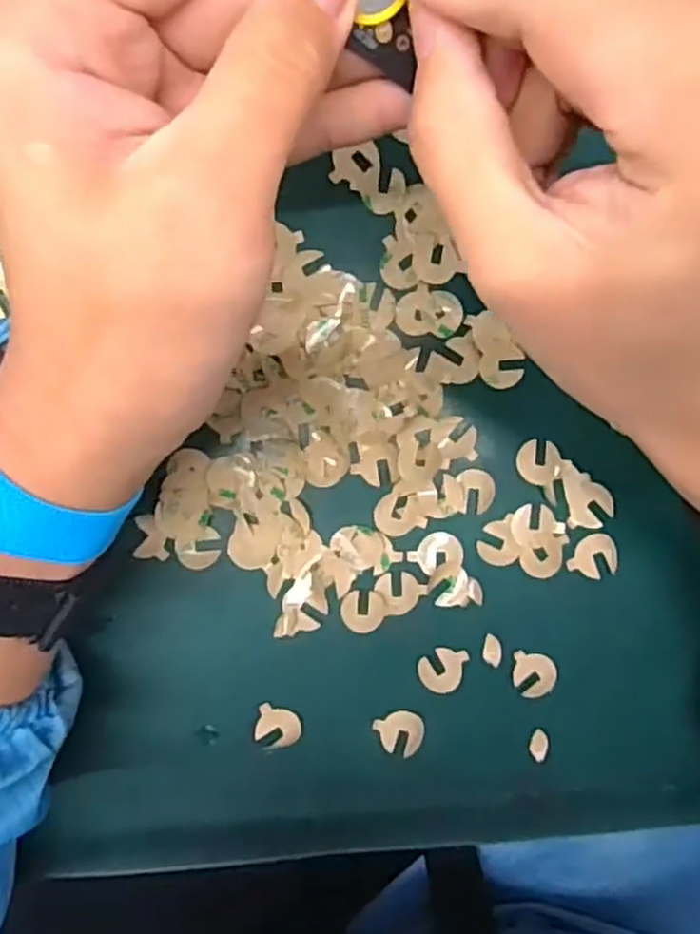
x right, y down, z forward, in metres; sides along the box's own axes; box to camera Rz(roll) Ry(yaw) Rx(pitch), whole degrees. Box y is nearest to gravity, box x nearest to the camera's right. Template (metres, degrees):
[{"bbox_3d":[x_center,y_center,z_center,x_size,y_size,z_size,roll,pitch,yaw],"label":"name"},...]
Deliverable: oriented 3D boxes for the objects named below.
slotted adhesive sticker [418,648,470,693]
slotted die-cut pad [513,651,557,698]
[{"bbox_3d":[0.038,0.079,0.291,0.021,0.004,0.016,-29,95,-1],"label":"slotted adhesive sticker"},{"bbox_3d":[0.073,0.082,0.293,0.017,0.004,0.017,7,94,-4],"label":"slotted die-cut pad"}]

